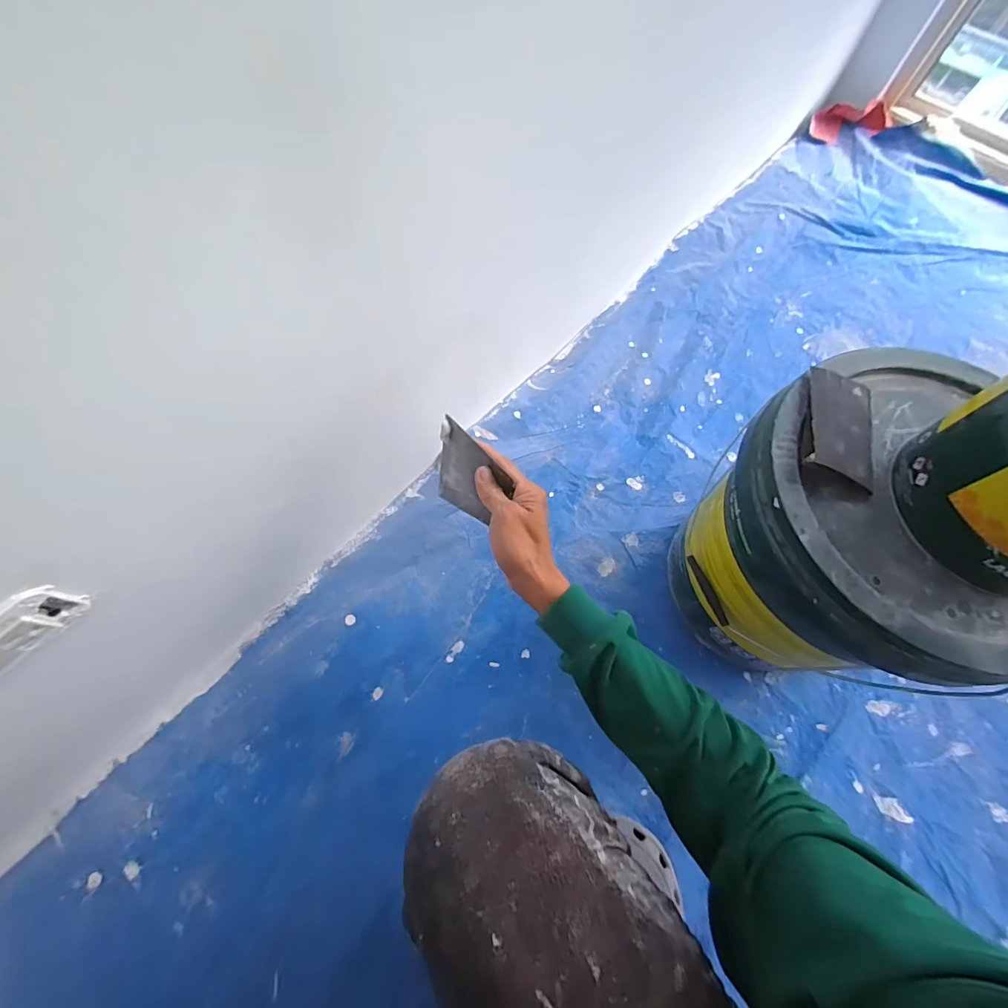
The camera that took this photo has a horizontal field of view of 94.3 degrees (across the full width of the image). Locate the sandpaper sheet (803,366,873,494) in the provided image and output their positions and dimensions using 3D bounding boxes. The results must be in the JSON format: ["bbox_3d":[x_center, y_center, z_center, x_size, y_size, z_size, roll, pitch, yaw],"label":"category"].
[{"bbox_3d":[0.305,-0.066,0.419,0.071,0.012,0.112,28,64,-13],"label":"sandpaper sheet"}]

